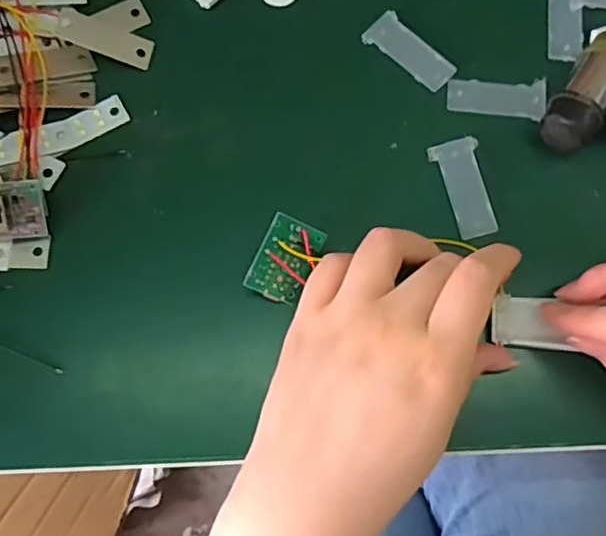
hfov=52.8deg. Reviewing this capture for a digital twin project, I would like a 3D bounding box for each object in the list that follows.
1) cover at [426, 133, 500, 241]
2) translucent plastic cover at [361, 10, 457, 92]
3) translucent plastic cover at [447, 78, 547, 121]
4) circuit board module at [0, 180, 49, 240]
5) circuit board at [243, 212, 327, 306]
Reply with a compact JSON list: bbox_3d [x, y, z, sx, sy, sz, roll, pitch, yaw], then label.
[{"bbox_3d":[0.076,-0.038,0.285,0.020,0.004,0.048,-15,73,-4],"label":"cover"},{"bbox_3d":[0.053,-0.108,0.306,0.020,0.004,0.048,-40,77,-10],"label":"translucent plastic cover"},{"bbox_3d":[0.095,-0.085,0.299,0.046,0.004,0.021,8,73,3],"label":"translucent plastic cover"},{"bbox_3d":[-0.133,-0.024,0.269,0.036,0.012,0.026,-5,110,-12],"label":"circuit board module"},{"bbox_3d":[-0.007,-0.003,0.266,0.025,0.006,0.035,24,96,-18],"label":"circuit board"}]

